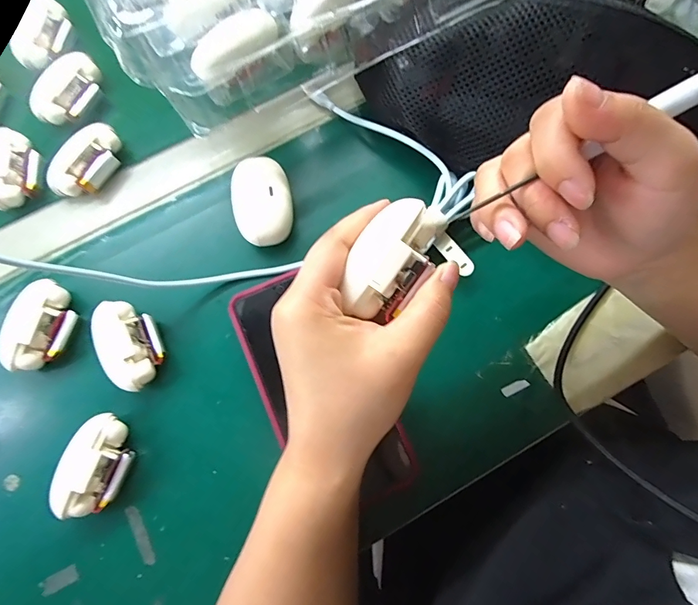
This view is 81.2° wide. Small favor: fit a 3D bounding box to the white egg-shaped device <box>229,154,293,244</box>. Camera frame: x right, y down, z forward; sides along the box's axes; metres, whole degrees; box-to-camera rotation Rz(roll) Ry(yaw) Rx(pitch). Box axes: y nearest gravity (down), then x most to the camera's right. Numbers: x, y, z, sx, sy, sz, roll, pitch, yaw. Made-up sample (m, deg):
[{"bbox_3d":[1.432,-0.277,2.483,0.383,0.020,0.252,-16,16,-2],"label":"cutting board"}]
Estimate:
[{"bbox_3d":[-0.067,-0.076,0.314,0.043,0.027,0.065,-10,77,-2],"label":"white egg-shaped device"}]

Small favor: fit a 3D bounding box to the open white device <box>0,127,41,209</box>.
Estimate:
[{"bbox_3d":[-0.270,-0.108,0.326,0.038,0.025,0.063,-9,77,-2],"label":"open white device"}]

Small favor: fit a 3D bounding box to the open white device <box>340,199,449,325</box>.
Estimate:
[{"bbox_3d":[0.022,-0.021,0.203,0.036,0.023,0.061,40,80,9],"label":"open white device"}]

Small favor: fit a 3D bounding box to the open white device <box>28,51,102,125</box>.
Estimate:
[{"bbox_3d":[-0.233,-0.177,0.339,0.034,0.018,0.063,30,78,7],"label":"open white device"}]

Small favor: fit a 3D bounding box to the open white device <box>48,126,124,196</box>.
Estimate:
[{"bbox_3d":[-0.208,-0.111,0.329,0.038,0.024,0.064,28,78,7],"label":"open white device"}]

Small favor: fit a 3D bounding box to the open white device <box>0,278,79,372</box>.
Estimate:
[{"bbox_3d":[-0.220,0.017,0.294,0.039,0.027,0.063,4,77,1],"label":"open white device"}]

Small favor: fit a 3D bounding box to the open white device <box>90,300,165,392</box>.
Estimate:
[{"bbox_3d":[-0.155,0.030,0.293,0.037,0.028,0.065,-22,77,-5],"label":"open white device"}]

